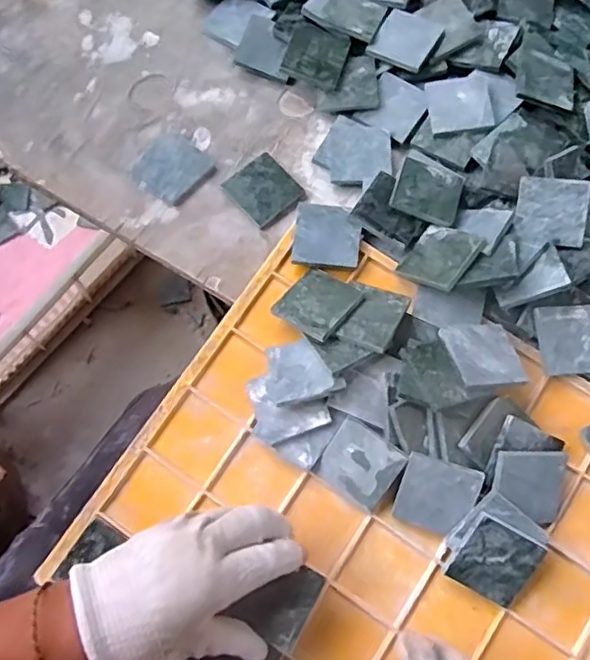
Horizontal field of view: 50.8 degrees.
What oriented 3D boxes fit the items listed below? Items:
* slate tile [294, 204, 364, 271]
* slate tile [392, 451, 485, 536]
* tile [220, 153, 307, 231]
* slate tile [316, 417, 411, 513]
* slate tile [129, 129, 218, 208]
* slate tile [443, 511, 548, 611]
[{"bbox_3d":[0.025,-0.072,0.473,0.050,0.008,0.049,6,73,4],"label":"slate tile"},{"bbox_3d":[0.095,0.114,0.421,0.049,0.006,0.054,17,106,11],"label":"slate tile"},{"bbox_3d":[-0.025,-0.113,0.504,0.049,0.004,0.053,-40,78,-14],"label":"tile"},{"bbox_3d":[0.045,0.093,0.430,0.050,0.004,0.049,33,106,12],"label":"slate tile"},{"bbox_3d":[-0.100,-0.131,0.508,0.055,0.008,0.054,32,73,8],"label":"slate tile"},{"bbox_3d":[0.130,0.151,0.405,0.048,0.004,0.050,31,99,2],"label":"slate tile"}]

